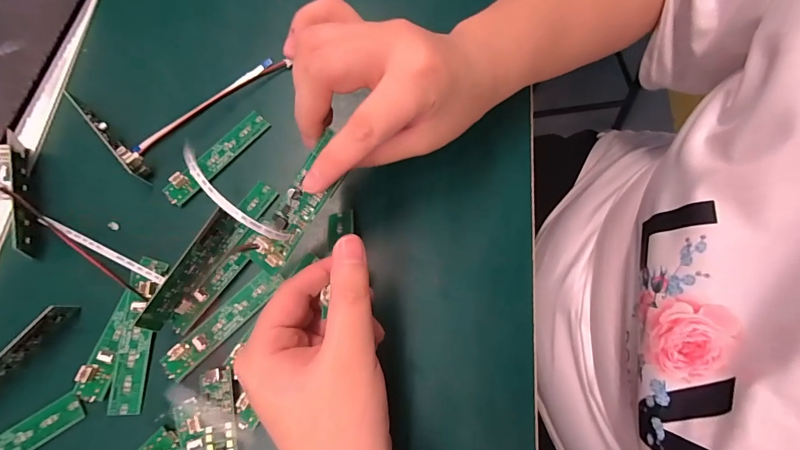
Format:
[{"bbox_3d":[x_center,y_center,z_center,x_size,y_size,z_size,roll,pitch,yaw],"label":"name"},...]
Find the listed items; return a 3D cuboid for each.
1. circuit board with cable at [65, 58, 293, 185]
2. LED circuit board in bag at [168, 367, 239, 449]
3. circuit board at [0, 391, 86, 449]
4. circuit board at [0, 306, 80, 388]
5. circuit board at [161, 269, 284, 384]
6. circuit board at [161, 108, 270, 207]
[{"bbox_3d":[-0.152,-0.098,0.266,0.066,0.024,0.130,42,78,10],"label":"circuit board with cable"},{"bbox_3d":[-0.106,0.131,0.206,0.034,0.006,0.094,-13,75,-4],"label":"LED circuit board in bag"},{"bbox_3d":[-0.218,0.124,0.204,0.082,0.007,0.017,-33,77,-10],"label":"circuit board"},{"bbox_3d":[-0.223,0.078,0.211,0.008,0.022,0.078,39,77,10],"label":"circuit board"},{"bbox_3d":[-0.107,0.059,0.228,0.019,0.006,0.081,44,78,11],"label":"circuit board"},{"bbox_3d":[-0.128,-0.048,0.259,0.019,0.009,0.083,39,77,10],"label":"circuit board"}]

